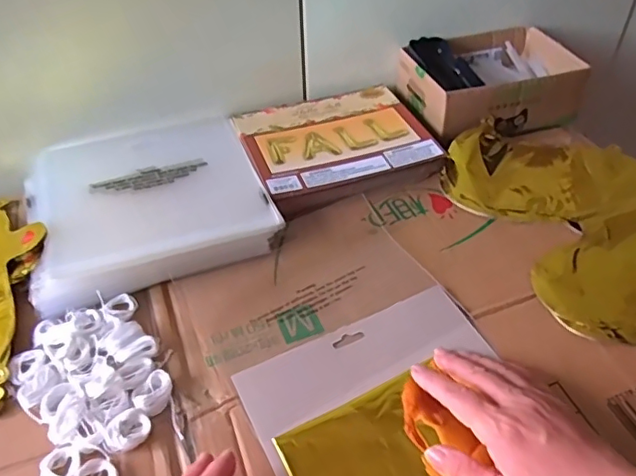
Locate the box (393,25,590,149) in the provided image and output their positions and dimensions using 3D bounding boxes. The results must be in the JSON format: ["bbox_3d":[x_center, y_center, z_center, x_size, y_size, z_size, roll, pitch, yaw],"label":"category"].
[{"bbox_3d":[0.202,-0.184,0.674,0.187,0.063,0.145,-15,46,-14],"label":"box"}]

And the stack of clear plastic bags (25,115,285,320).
[{"bbox_3d":[-0.172,-0.048,0.567,0.217,0.027,0.238,-18,47,-16],"label":"stack of clear plastic bags"}]

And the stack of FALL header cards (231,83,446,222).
[{"bbox_3d":[0.018,-0.106,0.628,0.196,0.025,0.168,-20,48,-18],"label":"stack of FALL header cards"}]

